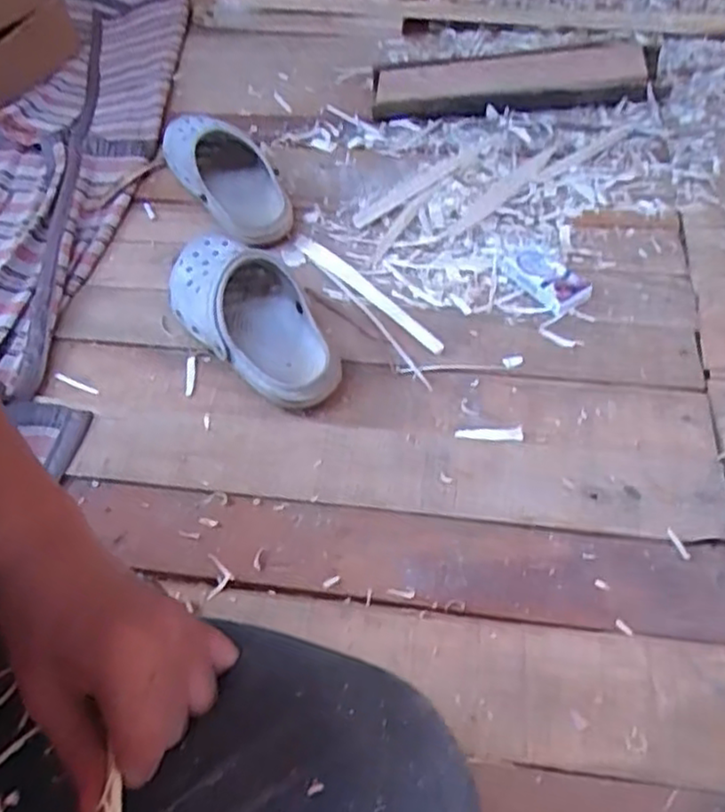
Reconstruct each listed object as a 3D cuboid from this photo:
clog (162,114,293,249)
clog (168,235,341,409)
[{"bbox_3d":[-0.169,-0.297,0.912,0.111,0.058,0.278,-25,52,-15],"label":"clog"},{"bbox_3d":[-0.114,-0.097,0.741,0.114,0.080,0.270,-34,55,-21],"label":"clog"}]

